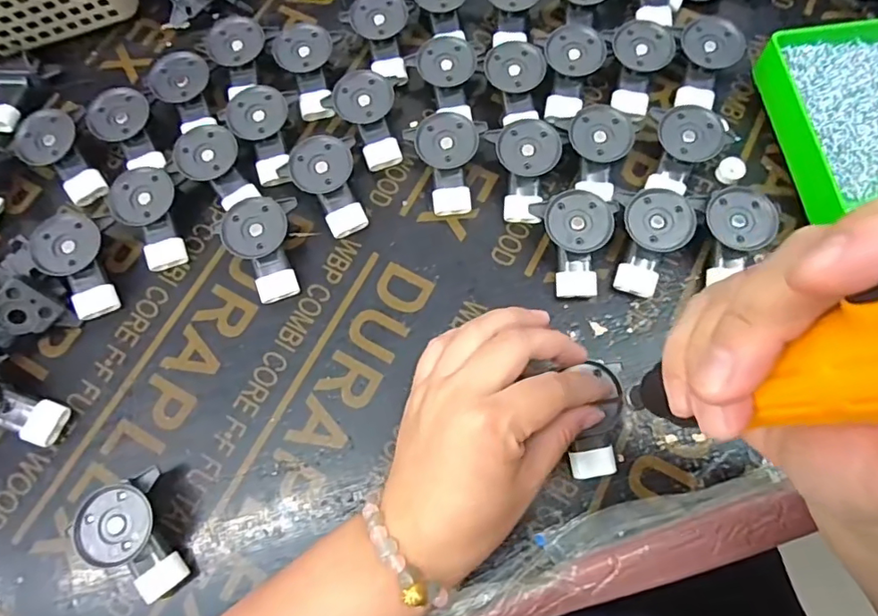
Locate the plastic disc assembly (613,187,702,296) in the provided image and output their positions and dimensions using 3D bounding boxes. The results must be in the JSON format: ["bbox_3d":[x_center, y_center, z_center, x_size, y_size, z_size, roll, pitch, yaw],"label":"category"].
[{"bbox_3d":[0.140,-0.044,0.348,0.047,0.029,0.069,16,73,7],"label":"plastic disc assembly"}]

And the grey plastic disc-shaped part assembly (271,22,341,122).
[{"bbox_3d":[-0.097,-0.180,0.402,0.046,0.030,0.064,-10,72,-1],"label":"grey plastic disc-shaped part assembly"}]

